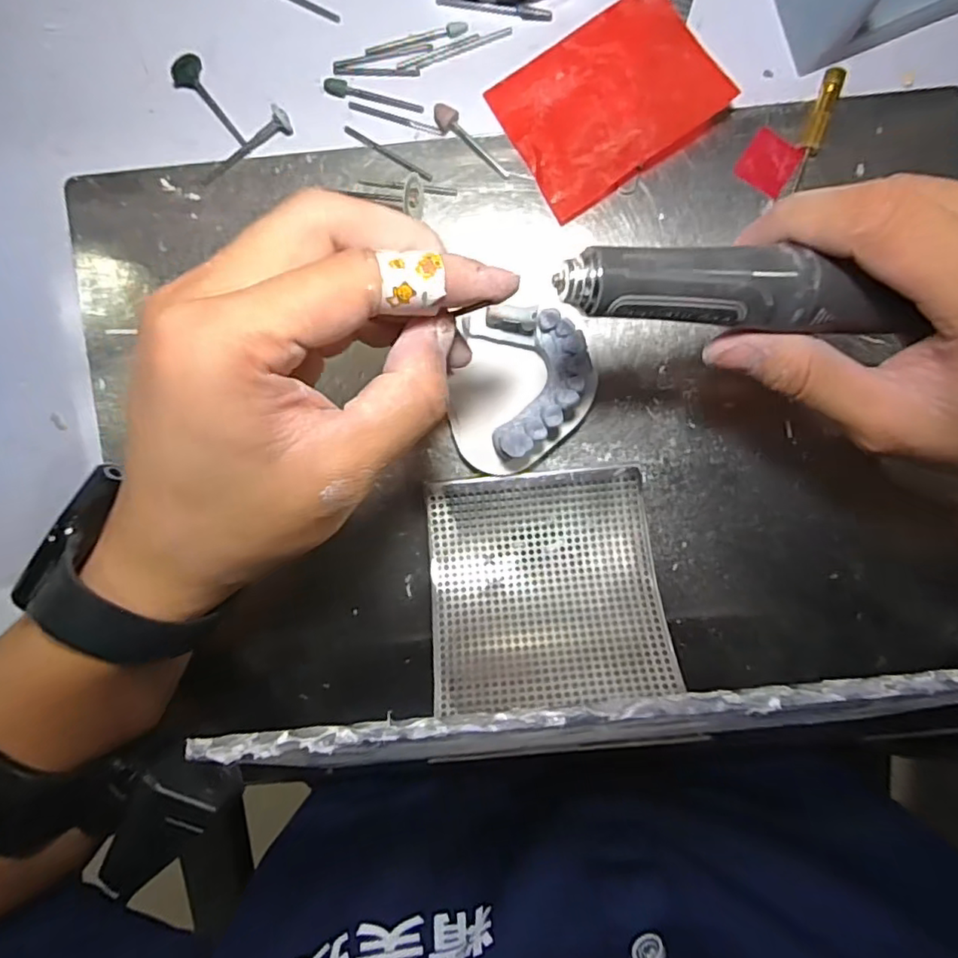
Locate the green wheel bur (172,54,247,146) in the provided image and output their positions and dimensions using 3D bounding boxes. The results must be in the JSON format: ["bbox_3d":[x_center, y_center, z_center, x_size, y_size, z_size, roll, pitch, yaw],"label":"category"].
[{"bbox_3d":[-0.116,-0.162,0.260,0.015,0.010,0.039,-37,106,3],"label":"green wheel bur"}]

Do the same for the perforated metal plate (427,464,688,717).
[{"bbox_3d":[0.029,0.045,0.256,0.099,0.044,0.094,-4,95,1],"label":"perforated metal plate"}]

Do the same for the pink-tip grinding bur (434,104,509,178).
[{"bbox_3d":[-0.004,-0.145,0.259,0.010,0.006,0.040,-42,93,3],"label":"pink-tip grinding bur"}]

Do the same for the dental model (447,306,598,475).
[{"bbox_3d":[0.019,-0.037,0.255,0.059,0.030,0.067,1,95,0],"label":"dental model"}]

